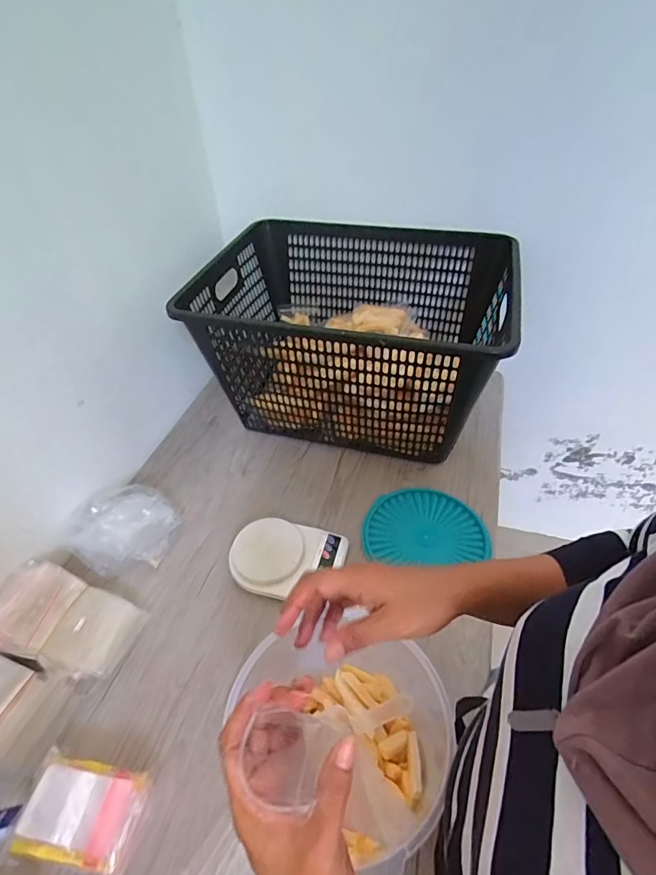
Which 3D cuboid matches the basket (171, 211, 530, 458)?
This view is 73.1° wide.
[{"bbox_3d":[0.055,-0.201,0.910,0.555,0.304,0.431,11,47,13],"label":"basket"}]

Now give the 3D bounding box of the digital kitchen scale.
[{"bbox_3d":[-0.067,0.195,0.721,0.179,0.032,0.126,8,46,11],"label":"digital kitchen scale"}]

